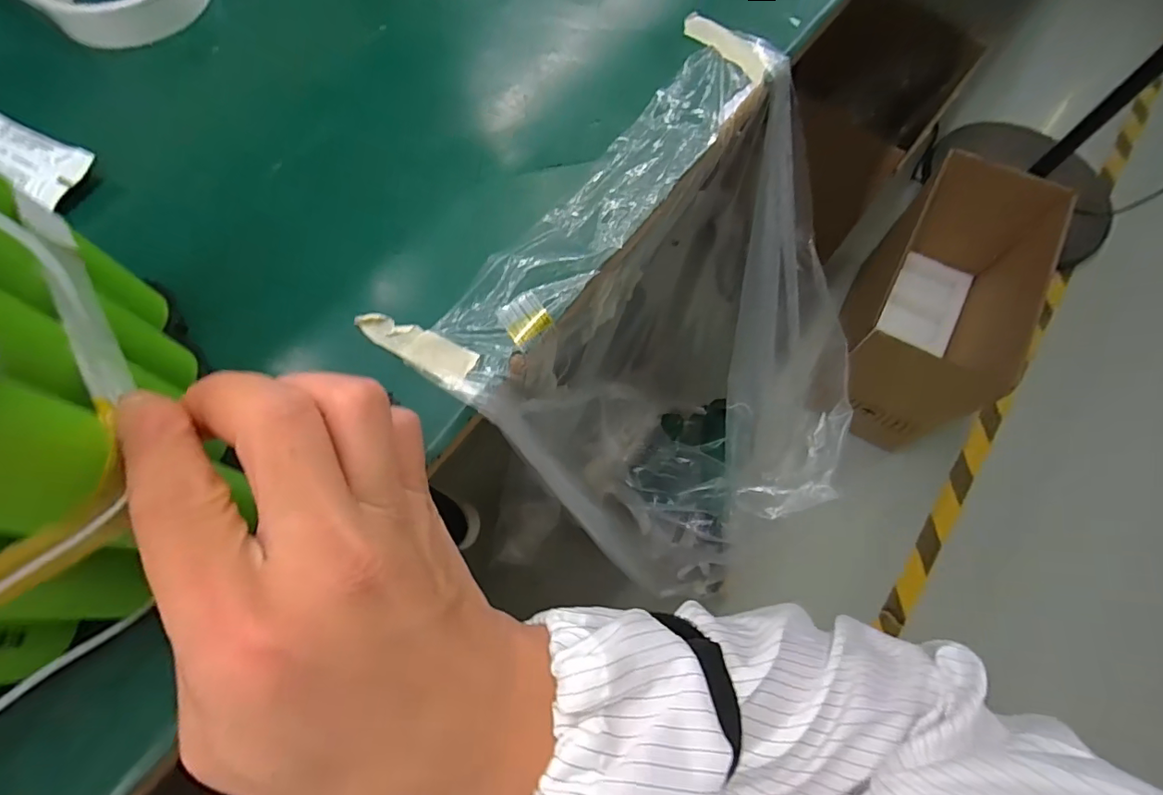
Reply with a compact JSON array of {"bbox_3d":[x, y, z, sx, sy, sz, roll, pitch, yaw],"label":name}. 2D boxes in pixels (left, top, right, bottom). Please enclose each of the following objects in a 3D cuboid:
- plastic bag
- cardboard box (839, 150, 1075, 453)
[{"bbox_3d":[0.100,-0.007,0.400,0.277,0.318,0.307,37,73,11],"label":"plastic bag"},{"bbox_3d":[0.602,-0.169,0.885,0.224,0.271,0.464,34,72,10],"label":"cardboard box"}]

